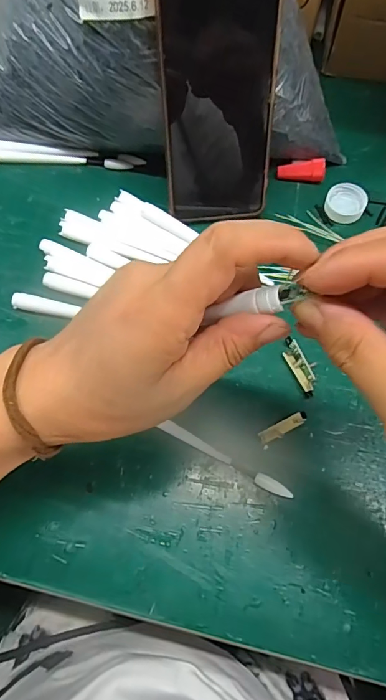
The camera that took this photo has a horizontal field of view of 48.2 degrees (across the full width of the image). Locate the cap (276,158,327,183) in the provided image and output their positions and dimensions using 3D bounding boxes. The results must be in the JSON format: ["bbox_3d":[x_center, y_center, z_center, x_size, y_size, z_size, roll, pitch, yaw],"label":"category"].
[{"bbox_3d":[0.094,-0.155,0.376,0.040,0.013,0.014,3,66,14],"label":"cap"}]

